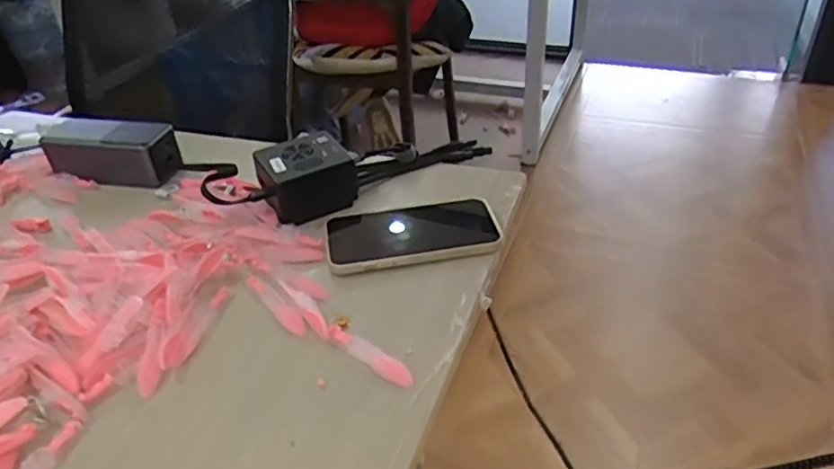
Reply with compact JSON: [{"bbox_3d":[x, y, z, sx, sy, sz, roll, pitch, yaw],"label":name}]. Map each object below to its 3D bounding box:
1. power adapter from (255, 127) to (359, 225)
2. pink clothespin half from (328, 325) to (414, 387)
[{"bbox_3d":[-0.104,-0.054,0.591,0.081,0.049,0.077,-23,43,-25],"label":"power adapter"},{"bbox_3d":[-0.032,0.084,0.438,0.073,0.012,0.011,25,45,33],"label":"pink clothespin half"}]

